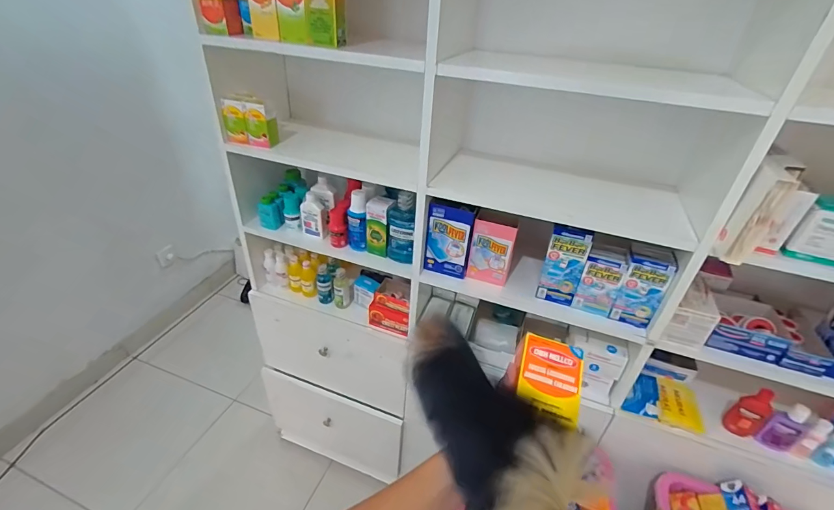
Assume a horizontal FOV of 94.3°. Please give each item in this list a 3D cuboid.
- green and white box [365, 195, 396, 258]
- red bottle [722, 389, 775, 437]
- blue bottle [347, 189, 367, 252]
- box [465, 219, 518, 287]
[{"bbox_3d":[-0.085,-0.067,0.900,0.059,0.129,0.049,7,33,3],"label":"green and white box"},{"bbox_3d":[0.685,0.323,0.792,0.030,0.118,0.053,-17,39,-30],"label":"red bottle"},{"bbox_3d":[-0.139,-0.075,0.901,0.038,0.143,0.039,-4,34,-14],"label":"blue bottle"},{"bbox_3d":[0.159,-0.001,0.833,0.087,0.138,0.022,14,34,14],"label":"box"}]

